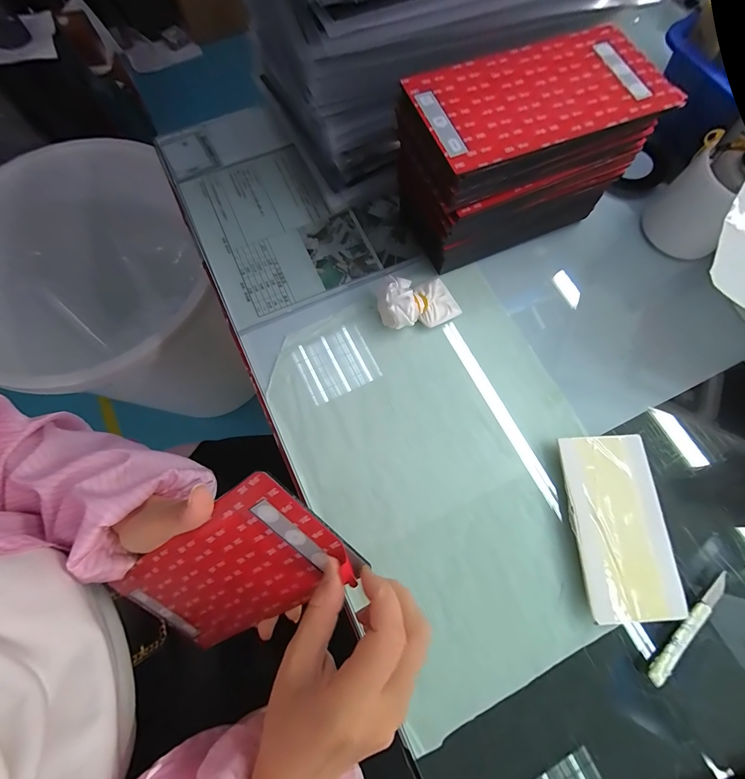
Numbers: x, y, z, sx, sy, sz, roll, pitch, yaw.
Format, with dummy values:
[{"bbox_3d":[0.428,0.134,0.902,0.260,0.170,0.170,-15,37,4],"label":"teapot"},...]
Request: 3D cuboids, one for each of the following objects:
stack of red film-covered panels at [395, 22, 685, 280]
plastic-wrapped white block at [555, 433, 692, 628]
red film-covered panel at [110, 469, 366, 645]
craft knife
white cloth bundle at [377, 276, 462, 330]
[{"bbox_3d":[0.136,-0.215,0.330,0.209,0.137,0.104,-21,75,-8],"label":"stack of red film-covered panels"},{"bbox_3d":[0.215,0.118,0.298,0.080,0.017,0.147,-2,73,-2],"label":"plastic-wrapped white block"},{"bbox_3d":[-0.104,0.136,0.240,0.193,0.010,0.095,-38,105,22],"label":"red film-covered panel"},{"bbox_3d":[0.265,0.198,0.281,0.112,0.010,0.011,-39,78,-12],"label":"craft knife"},{"bbox_3d":[0.047,-0.091,0.342,0.083,0.042,0.049,-16,74,-6],"label":"white cloth bundle"}]

